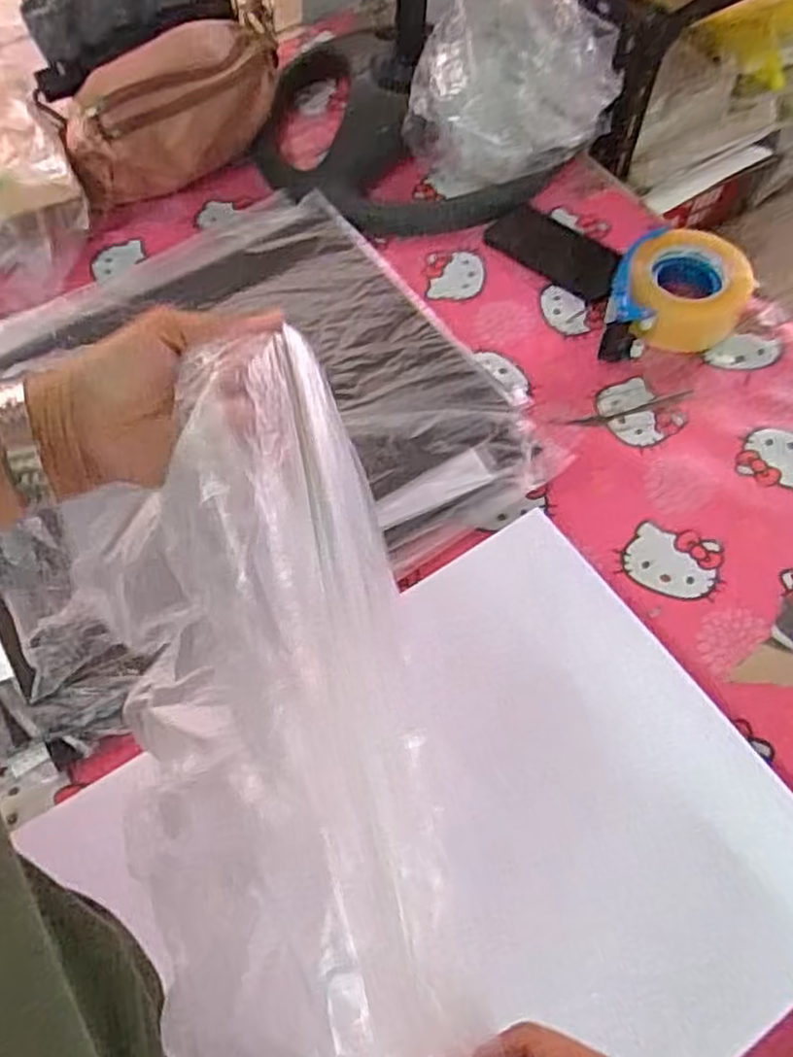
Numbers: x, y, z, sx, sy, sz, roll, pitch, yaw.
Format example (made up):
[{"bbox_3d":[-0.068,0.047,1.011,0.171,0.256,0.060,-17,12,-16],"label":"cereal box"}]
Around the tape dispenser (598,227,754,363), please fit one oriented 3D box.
[{"bbox_3d":[0.294,-0.243,0.793,0.129,0.068,0.161,19,62,13],"label":"tape dispenser"}]

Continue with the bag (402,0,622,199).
[{"bbox_3d":[0.131,-0.499,0.859,0.228,0.224,0.148,2,60,3],"label":"bag"}]

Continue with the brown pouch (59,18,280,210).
[{"bbox_3d":[-0.259,-0.485,0.908,0.262,0.130,0.107,-26,62,-13],"label":"brown pouch"}]

